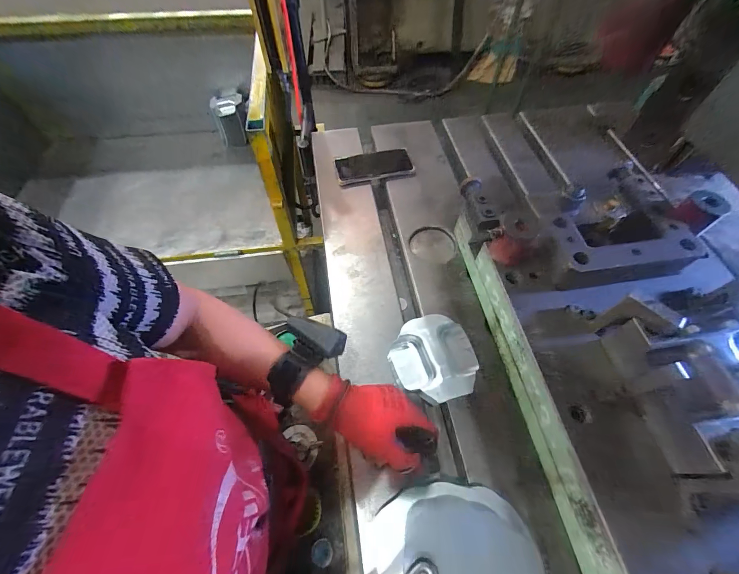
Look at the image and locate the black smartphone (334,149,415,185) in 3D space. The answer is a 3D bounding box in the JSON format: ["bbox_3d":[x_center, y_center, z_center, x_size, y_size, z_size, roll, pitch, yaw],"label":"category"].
[{"bbox_3d":[0.008,-0.264,0.707,0.160,0.015,0.082,-10,60,-7],"label":"black smartphone"}]

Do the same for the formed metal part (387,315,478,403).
[{"bbox_3d":[0.091,0.107,0.466,0.114,0.062,0.113,0,60,0],"label":"formed metal part"}]

